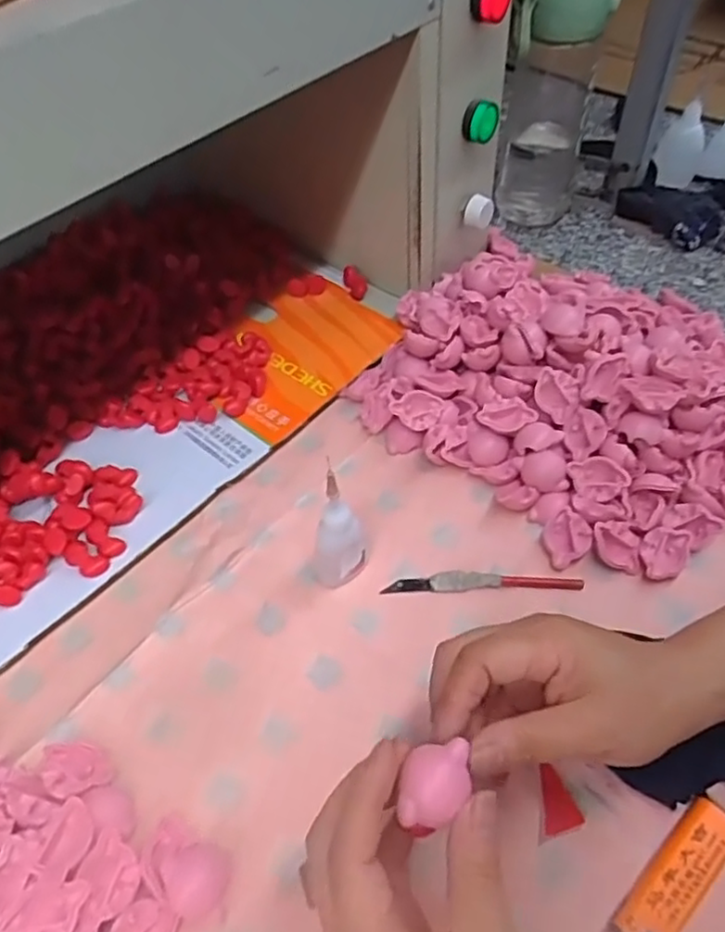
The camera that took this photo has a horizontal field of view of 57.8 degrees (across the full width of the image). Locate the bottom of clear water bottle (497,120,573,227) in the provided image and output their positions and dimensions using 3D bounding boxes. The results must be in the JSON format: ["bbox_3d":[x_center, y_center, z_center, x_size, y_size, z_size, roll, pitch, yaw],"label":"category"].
[{"bbox_3d":[0.171,-0.291,0.648,0.071,0.073,0.068,10,53,11],"label":"bottom of clear water bottle"}]

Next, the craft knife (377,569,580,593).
[{"bbox_3d":[0.075,0.071,0.408,0.118,0.008,0.014,-1,51,1],"label":"craft knife"}]

